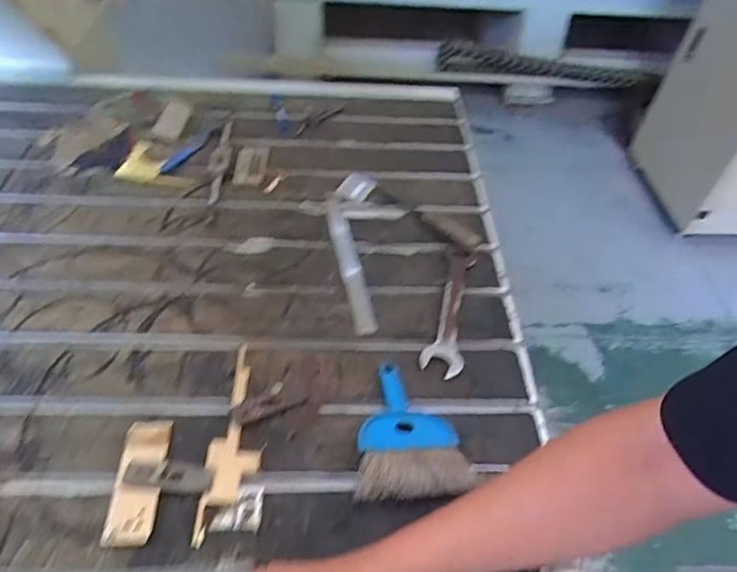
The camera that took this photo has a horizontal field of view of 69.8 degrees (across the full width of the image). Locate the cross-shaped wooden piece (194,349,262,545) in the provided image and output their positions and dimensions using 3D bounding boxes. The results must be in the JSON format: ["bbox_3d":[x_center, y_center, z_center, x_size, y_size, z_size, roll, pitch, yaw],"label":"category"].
[{"bbox_3d":[-0.158,0.178,0.648,0.058,0.015,0.251,3,49,-1],"label":"cross-shaped wooden piece"}]

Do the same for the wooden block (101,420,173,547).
[{"bbox_3d":[-0.262,0.221,0.602,0.055,0.020,0.140,-1,49,-4],"label":"wooden block"}]

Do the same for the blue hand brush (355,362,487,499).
[{"bbox_3d":[0.049,0.167,0.648,0.138,0.055,0.181,-3,49,-7],"label":"blue hand brush"}]

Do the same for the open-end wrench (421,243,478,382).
[{"bbox_3d":[0.130,0.023,0.801,0.055,0.020,0.257,13,49,8],"label":"open-end wrench"}]

